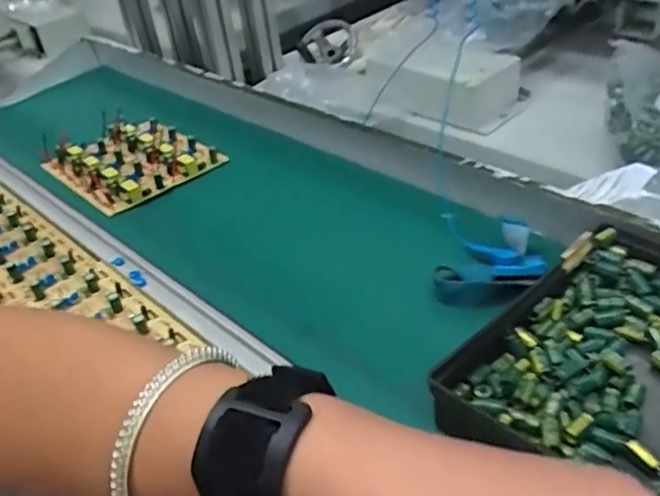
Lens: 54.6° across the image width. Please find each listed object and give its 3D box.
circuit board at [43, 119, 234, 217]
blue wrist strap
[{"bbox_3d":[-0.182,-0.083,0.582,0.109,0.016,0.143,-34,45,-30],"label":"circuit board"},{"bbox_3d":[0.099,0.011,0.400,0.065,0.031,0.051,-1,38,8],"label":"blue wrist strap"}]

